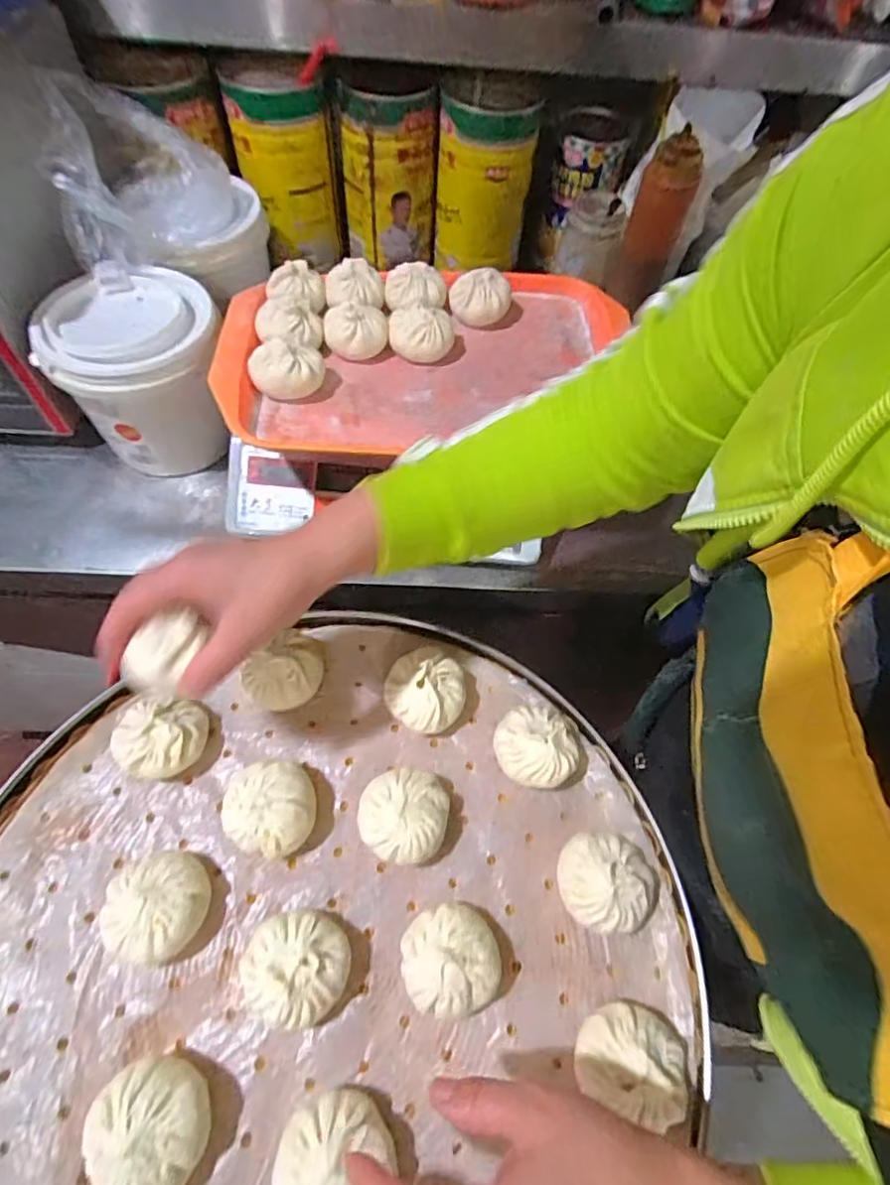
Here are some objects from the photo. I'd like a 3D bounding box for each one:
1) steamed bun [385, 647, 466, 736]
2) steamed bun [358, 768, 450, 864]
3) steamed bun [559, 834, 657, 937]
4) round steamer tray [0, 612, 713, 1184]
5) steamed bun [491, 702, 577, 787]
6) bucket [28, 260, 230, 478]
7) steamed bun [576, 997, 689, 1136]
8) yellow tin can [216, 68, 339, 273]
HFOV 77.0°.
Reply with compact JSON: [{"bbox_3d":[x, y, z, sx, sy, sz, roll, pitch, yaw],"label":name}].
[{"bbox_3d":[-0.017,0.083,0.474,0.064,0.051,0.066,2,59,-3],"label":"steamed bun"},{"bbox_3d":[-0.032,0.170,0.428,0.065,0.043,0.063,2,59,-3],"label":"steamed bun"},{"bbox_3d":[0.117,0.209,0.407,0.064,0.046,0.064,2,59,-3],"label":"steamed bun"},{"bbox_3d":[-0.083,0.257,0.373,0.516,0.052,0.486,2,59,-3],"label":"round steamer tray"},{"bbox_3d":[0.075,0.122,0.457,0.063,0.050,0.071,27,61,12],"label":"steamed bun"},{"bbox_3d":[-0.313,-0.230,0.601,0.158,0.157,0.153,2,59,-3],"label":"bucket"},{"bbox_3d":[0.119,0.301,0.363,0.065,0.045,0.056,15,59,5],"label":"steamed bun"},{"bbox_3d":[-0.211,-0.554,0.742,0.111,0.199,0.108,2,59,-3],"label":"yellow tin can"}]

